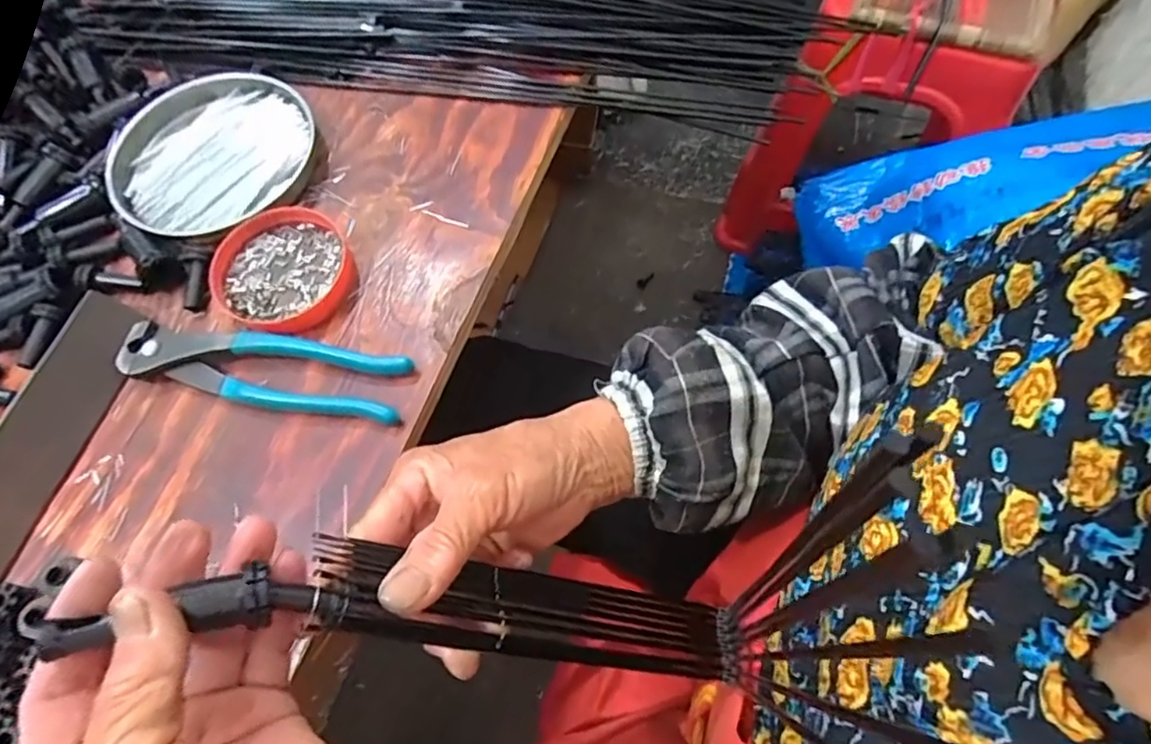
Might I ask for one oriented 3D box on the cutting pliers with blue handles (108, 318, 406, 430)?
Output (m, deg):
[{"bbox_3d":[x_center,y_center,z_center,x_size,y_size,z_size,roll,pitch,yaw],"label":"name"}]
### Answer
[{"bbox_3d":[-0.175,-0.002,0.347,0.162,0.013,0.041,11,68,8],"label":"cutting pliers with blue handles"}]

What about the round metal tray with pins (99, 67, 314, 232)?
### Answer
[{"bbox_3d":[-0.245,-0.151,0.414,0.129,0.024,0.118,-1,67,3],"label":"round metal tray with pins"}]

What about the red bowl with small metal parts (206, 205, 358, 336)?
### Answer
[{"bbox_3d":[-0.176,-0.060,0.371,0.078,0.017,0.079,-1,67,3],"label":"red bowl with small metal parts"}]

